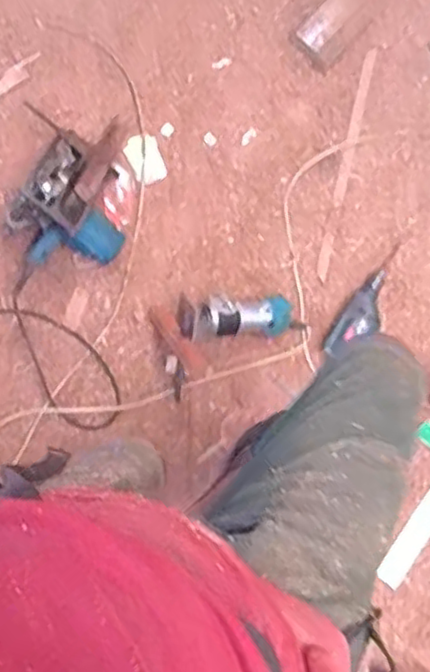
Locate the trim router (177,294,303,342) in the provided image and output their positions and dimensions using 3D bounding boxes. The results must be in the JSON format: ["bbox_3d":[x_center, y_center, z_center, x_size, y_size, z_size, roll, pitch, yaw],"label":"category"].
[{"bbox_3d":[0.057,-0.035,1.396,0.258,0.080,0.082,-2,77,-16],"label":"trim router"}]

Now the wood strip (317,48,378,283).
[{"bbox_3d":[0.294,-0.391,1.530,0.027,0.011,0.556,15,77,2],"label":"wood strip"}]

